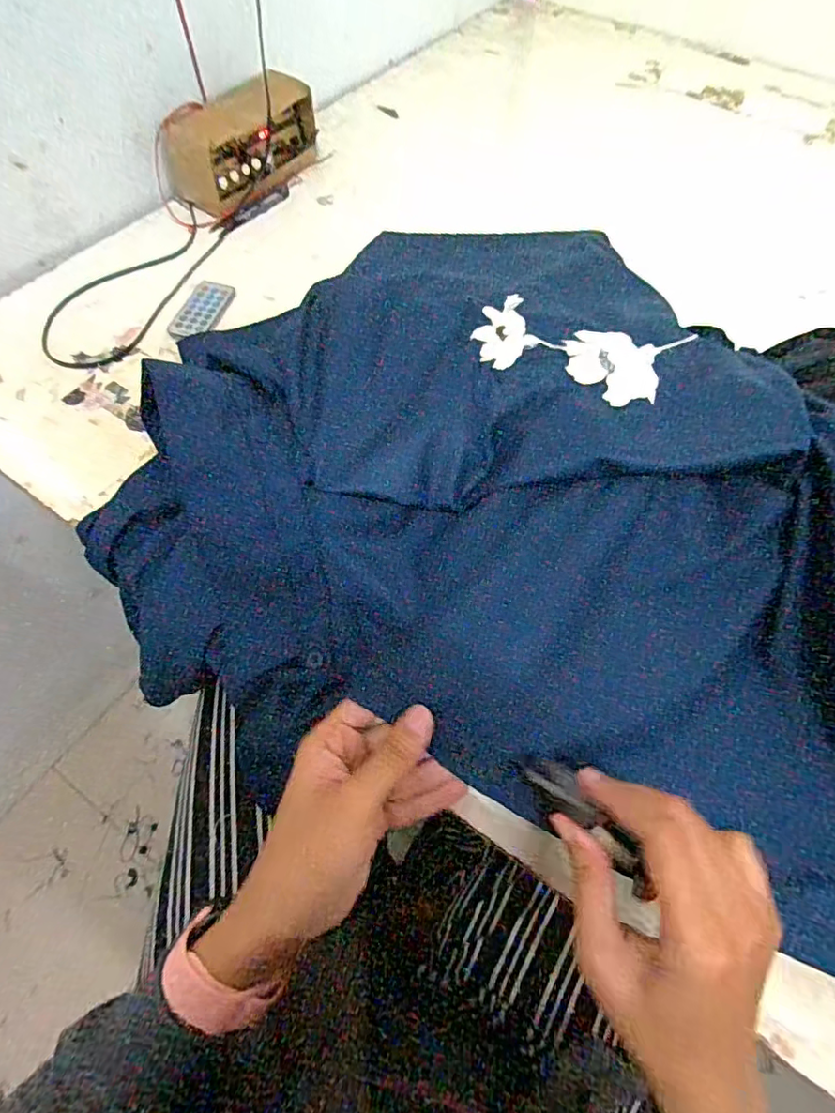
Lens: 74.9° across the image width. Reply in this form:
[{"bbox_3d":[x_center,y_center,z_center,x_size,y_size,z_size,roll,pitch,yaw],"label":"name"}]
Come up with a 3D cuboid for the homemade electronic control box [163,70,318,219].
[{"bbox_3d":[-0.210,-0.501,0.661,0.084,0.087,0.189,35,67,16],"label":"homemade electronic control box"}]

